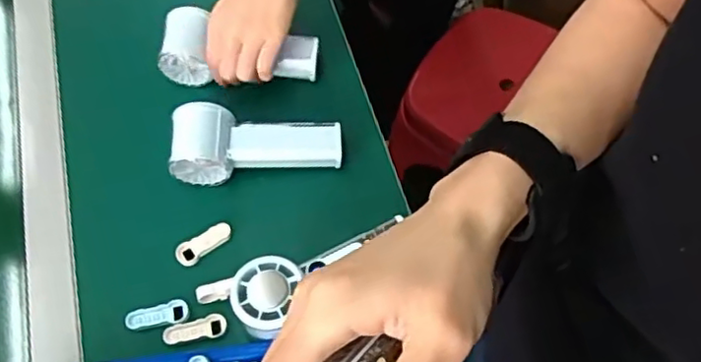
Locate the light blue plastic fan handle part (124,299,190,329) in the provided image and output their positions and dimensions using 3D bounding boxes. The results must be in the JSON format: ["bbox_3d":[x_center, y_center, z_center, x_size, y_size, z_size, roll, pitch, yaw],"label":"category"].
[{"bbox_3d":[-0.161,0.111,0.536,0.050,0.007,0.019,-8,63,0],"label":"light blue plastic fan handle part"}]

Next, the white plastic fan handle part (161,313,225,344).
[{"bbox_3d":[-0.127,0.122,0.529,0.052,0.007,0.019,-13,63,-3],"label":"white plastic fan handle part"}]

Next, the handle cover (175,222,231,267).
[{"bbox_3d":[-0.129,0.054,0.565,0.051,0.009,0.021,-33,66,-12],"label":"handle cover"}]

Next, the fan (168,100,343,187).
[{"bbox_3d":[-0.085,-0.037,0.590,0.148,0.061,0.055,-8,63,0],"label":"fan"}]

